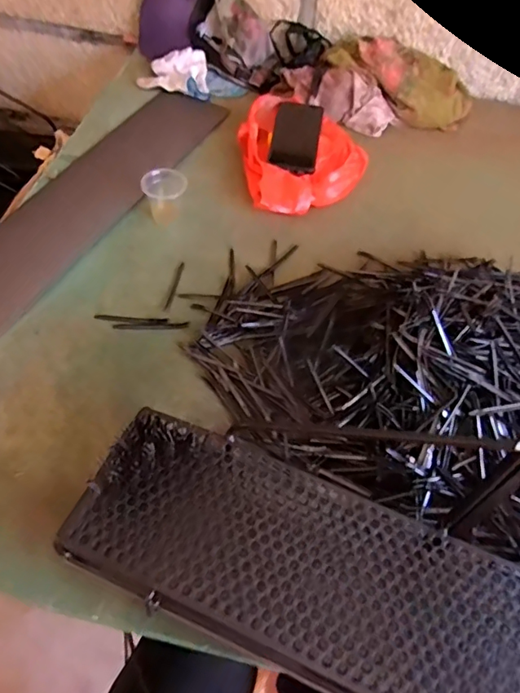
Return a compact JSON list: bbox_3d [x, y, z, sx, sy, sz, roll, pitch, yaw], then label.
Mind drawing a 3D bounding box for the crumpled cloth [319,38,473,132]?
[{"bbox_3d":[0.254,-0.491,0.923,0.276,0.072,0.102,34,57,4],"label":"crumpled cloth"}]

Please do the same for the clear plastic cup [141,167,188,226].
[{"bbox_3d":[-0.137,-0.218,0.742,0.060,0.064,0.052,-11,57,-12],"label":"clear plastic cup"}]

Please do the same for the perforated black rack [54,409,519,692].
[{"bbox_3d":[0.129,0.212,0.391,0.581,0.040,0.147,21,55,13],"label":"perforated black rack"}]

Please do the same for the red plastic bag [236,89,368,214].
[{"bbox_3d":[0.054,-0.317,0.830,0.196,0.079,0.236,-14,58,-14],"label":"red plastic bag"}]

